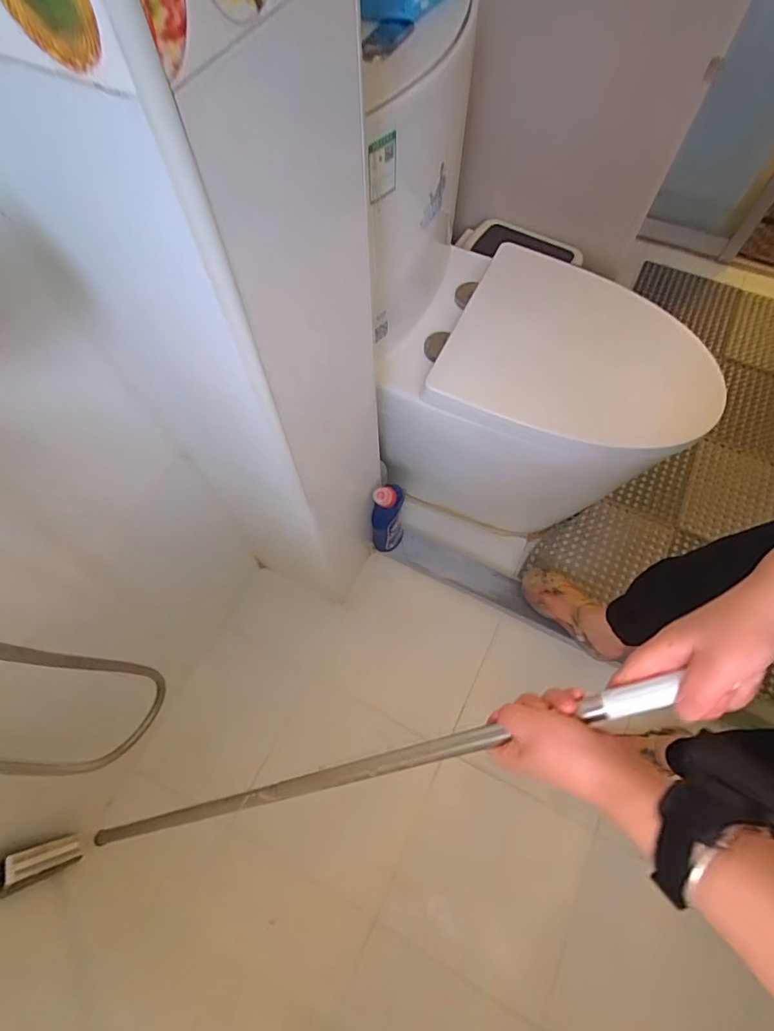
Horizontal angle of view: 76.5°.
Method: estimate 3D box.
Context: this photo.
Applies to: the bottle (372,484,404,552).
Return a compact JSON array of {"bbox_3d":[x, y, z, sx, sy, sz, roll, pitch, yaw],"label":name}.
[{"bbox_3d":[0.004,0.008,1.034,0.069,0.277,0.058,-1,65,0],"label":"bottle"}]

